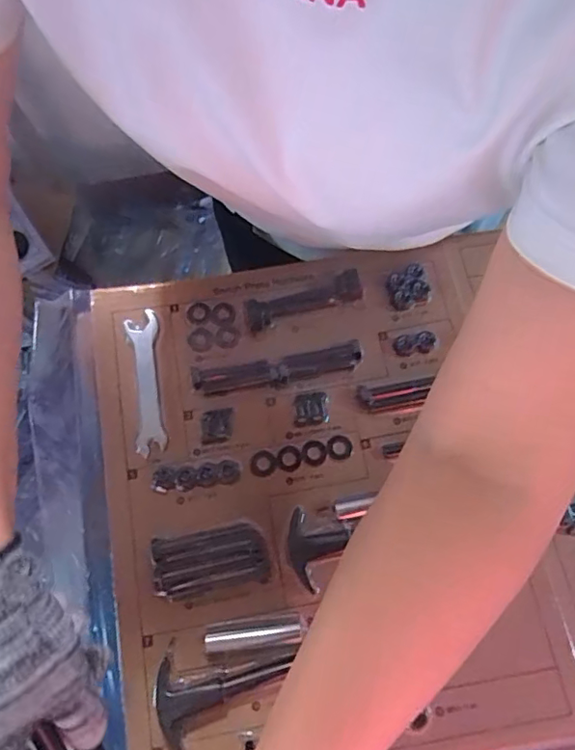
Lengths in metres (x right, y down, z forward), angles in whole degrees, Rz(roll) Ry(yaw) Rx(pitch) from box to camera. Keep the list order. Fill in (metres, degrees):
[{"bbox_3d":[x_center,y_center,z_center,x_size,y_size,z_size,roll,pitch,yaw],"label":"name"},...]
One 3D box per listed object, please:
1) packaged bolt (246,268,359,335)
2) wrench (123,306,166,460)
[{"bbox_3d":[0.013,-0.062,0.457,0.096,0.018,0.028,-22,74,-5],"label":"packaged bolt"},{"bbox_3d":[-0.113,0.003,0.438,0.025,0.009,0.120,-10,73,-2],"label":"wrench"}]

